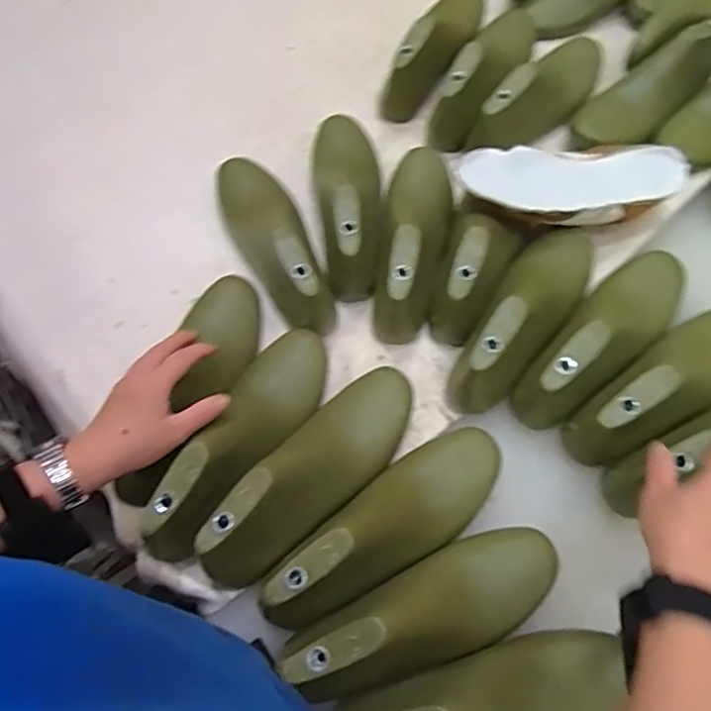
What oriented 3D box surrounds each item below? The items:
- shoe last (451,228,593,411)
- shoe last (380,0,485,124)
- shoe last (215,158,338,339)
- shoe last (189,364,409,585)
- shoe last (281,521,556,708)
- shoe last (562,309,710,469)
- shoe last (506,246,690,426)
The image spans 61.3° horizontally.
[{"bbox_3d":[0.177,-0.052,0.602,0.077,0.086,0.242,29,69,14],"label":"shoe last"},{"bbox_3d":[0.110,-0.421,0.791,0.076,0.086,0.246,21,67,11],"label":"shoe last"},{"bbox_3d":[-0.090,-0.137,0.644,0.078,0.078,0.239,-23,67,-10],"label":"shoe last"},{"bbox_3d":[-0.032,0.103,0.534,0.082,0.088,0.244,34,70,16],"label":"shoe last"},{"bbox_3d":[0.062,0.209,0.482,0.226,0.099,0.079,-26,67,-11],"label":"shoe last"},{"bbox_3d":[0.312,0.020,0.572,0.247,0.089,0.079,-34,69,-14],"label":"shoe last"},{"bbox_3d":[0.251,-0.030,0.587,0.248,0.077,0.076,-40,70,-16],"label":"shoe last"}]

